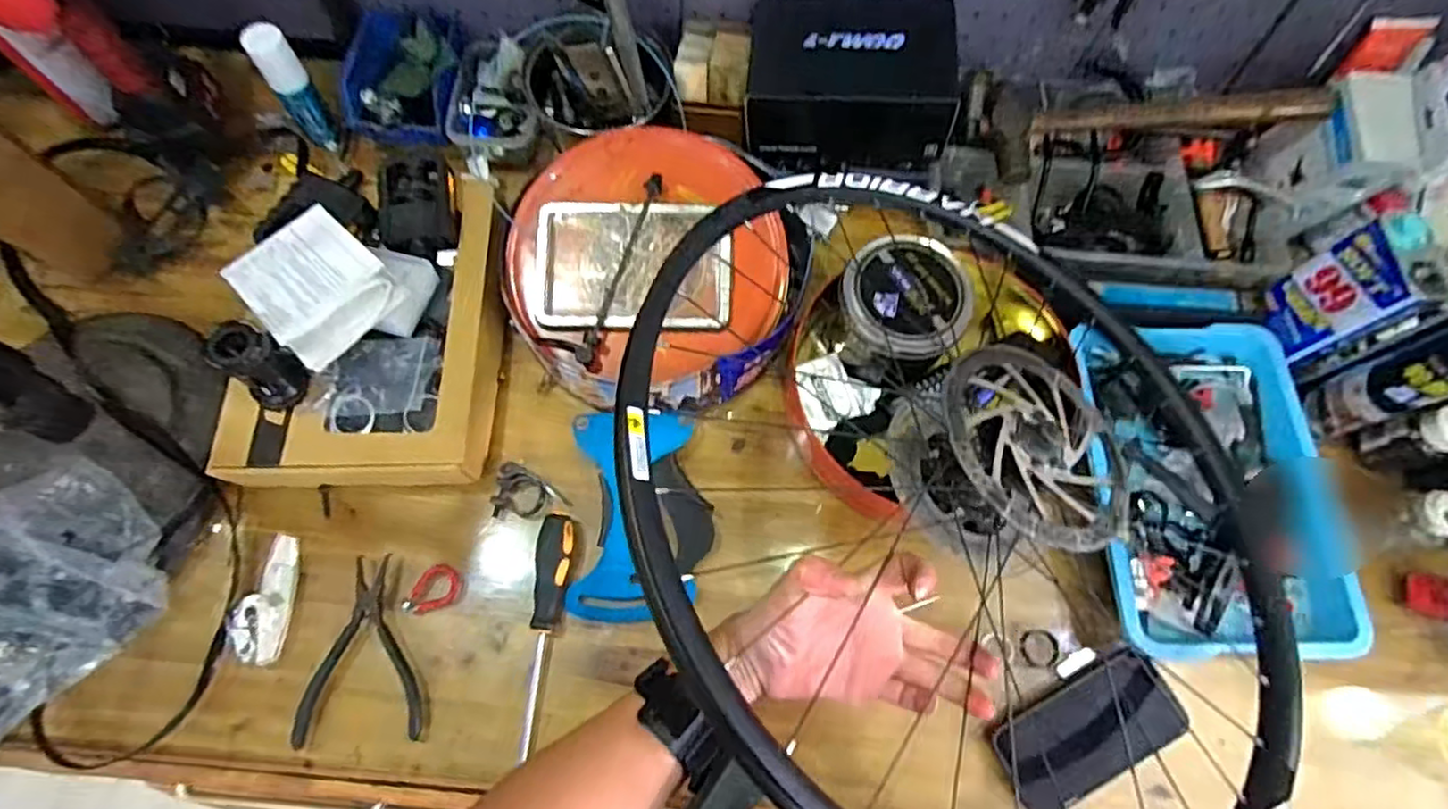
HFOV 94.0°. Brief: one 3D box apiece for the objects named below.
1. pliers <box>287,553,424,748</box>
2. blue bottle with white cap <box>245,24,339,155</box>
[{"bbox_3d":[-0.316,0.213,0.593,0.100,0.024,0.152,-4,70,-4],"label":"pliers"},{"bbox_3d":[-0.464,-0.342,0.731,0.039,0.141,0.033,-37,75,-15],"label":"blue bottle with white cap"}]

